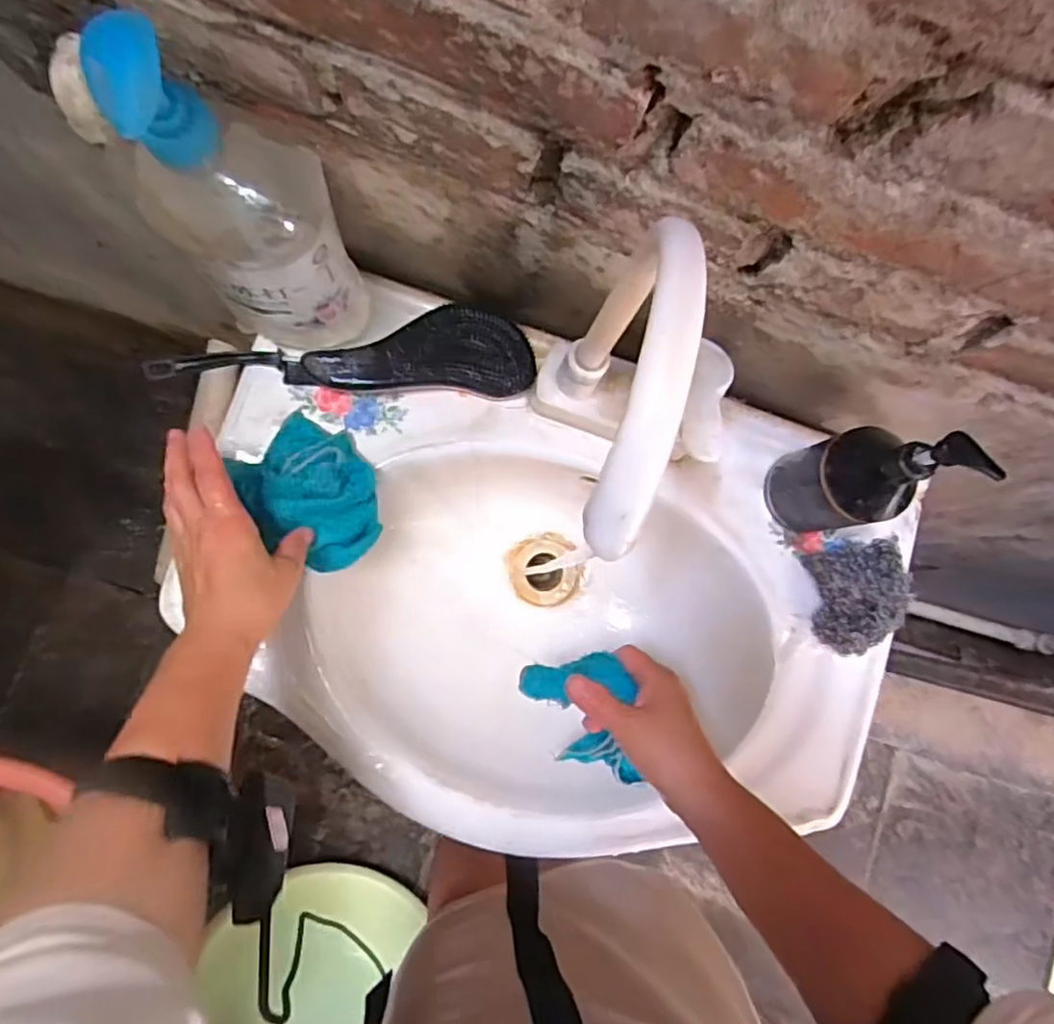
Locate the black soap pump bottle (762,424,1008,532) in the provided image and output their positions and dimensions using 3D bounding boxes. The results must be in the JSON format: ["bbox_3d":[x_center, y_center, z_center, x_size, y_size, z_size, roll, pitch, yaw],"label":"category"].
[{"bbox_3d":[0.242,-0.022,0.478,0.061,0.181,0.071,-7,89,-8],"label":"black soap pump bottle"}]

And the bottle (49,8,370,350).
[{"bbox_3d":[-0.162,-0.169,0.401,0.098,0.259,0.075,-22,91,-8],"label":"bottle"}]

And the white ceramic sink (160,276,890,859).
[{"bbox_3d":[0.015,0.068,0.589,0.562,0.146,0.384,20,86,-6],"label":"white ceramic sink"}]

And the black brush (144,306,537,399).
[{"bbox_3d":[-0.140,-0.132,0.524,0.289,0.028,0.067,3,88,-7],"label":"black brush"}]

